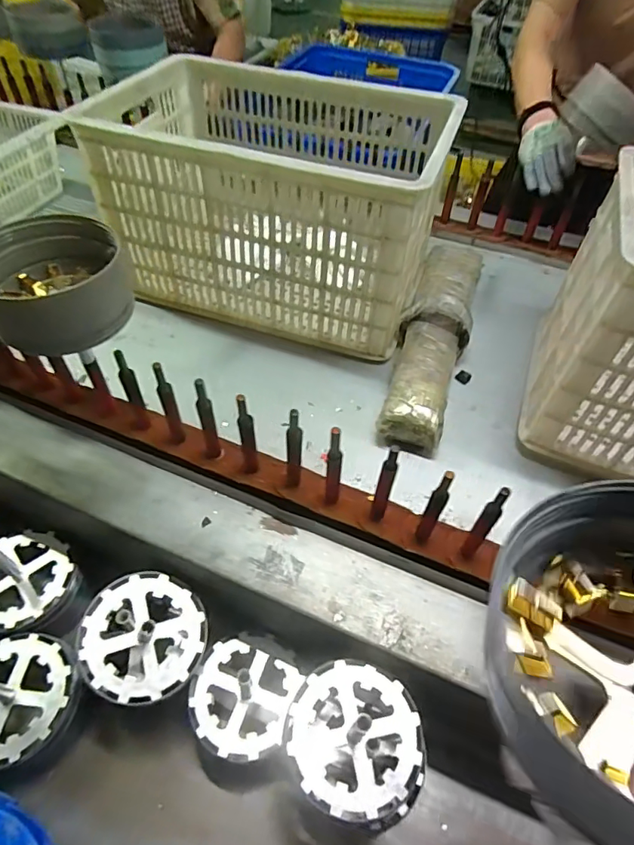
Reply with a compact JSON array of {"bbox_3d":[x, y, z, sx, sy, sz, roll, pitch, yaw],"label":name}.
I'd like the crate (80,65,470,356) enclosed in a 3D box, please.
[{"bbox_3d":[-0.054,-0.338,0.760,0.451,0.267,0.307,16,49,12],"label":"crate"}]

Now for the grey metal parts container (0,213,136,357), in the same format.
[{"bbox_3d":[-0.260,-0.138,0.484,0.129,0.090,0.111,-20,52,-19],"label":"grey metal parts container"}]

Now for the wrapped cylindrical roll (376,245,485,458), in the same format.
[{"bbox_3d":[0.176,-0.144,0.725,0.092,0.087,0.419,15,49,11],"label":"wrapped cylindrical roll"}]

